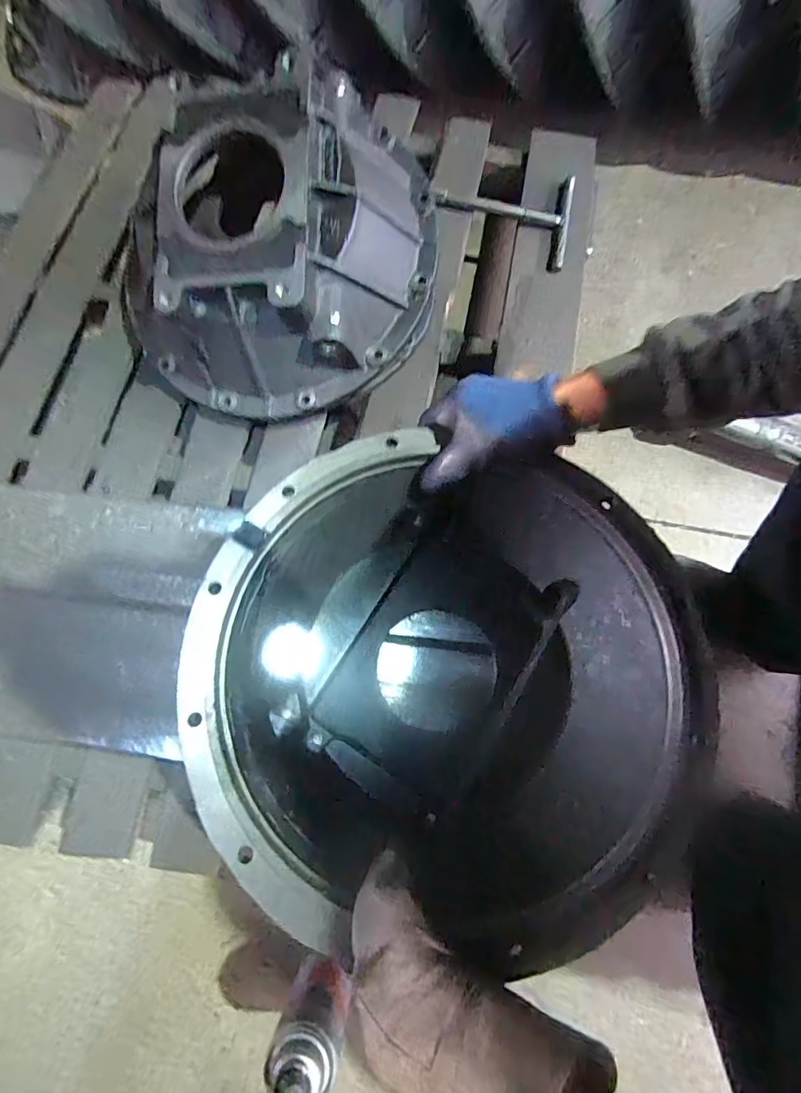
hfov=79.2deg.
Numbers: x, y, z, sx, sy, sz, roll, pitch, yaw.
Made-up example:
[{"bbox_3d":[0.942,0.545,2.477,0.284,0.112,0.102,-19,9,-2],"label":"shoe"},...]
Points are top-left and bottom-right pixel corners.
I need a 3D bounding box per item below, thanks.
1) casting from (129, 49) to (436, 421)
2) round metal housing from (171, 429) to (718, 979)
[{"bbox_3d":[-0.146,-0.331,0.544,0.361,0.179,0.305,0,73,0],"label":"casting"},{"bbox_3d":[0.027,0.092,0.425,0.374,0.121,0.352,-2,73,-1],"label":"round metal housing"}]

